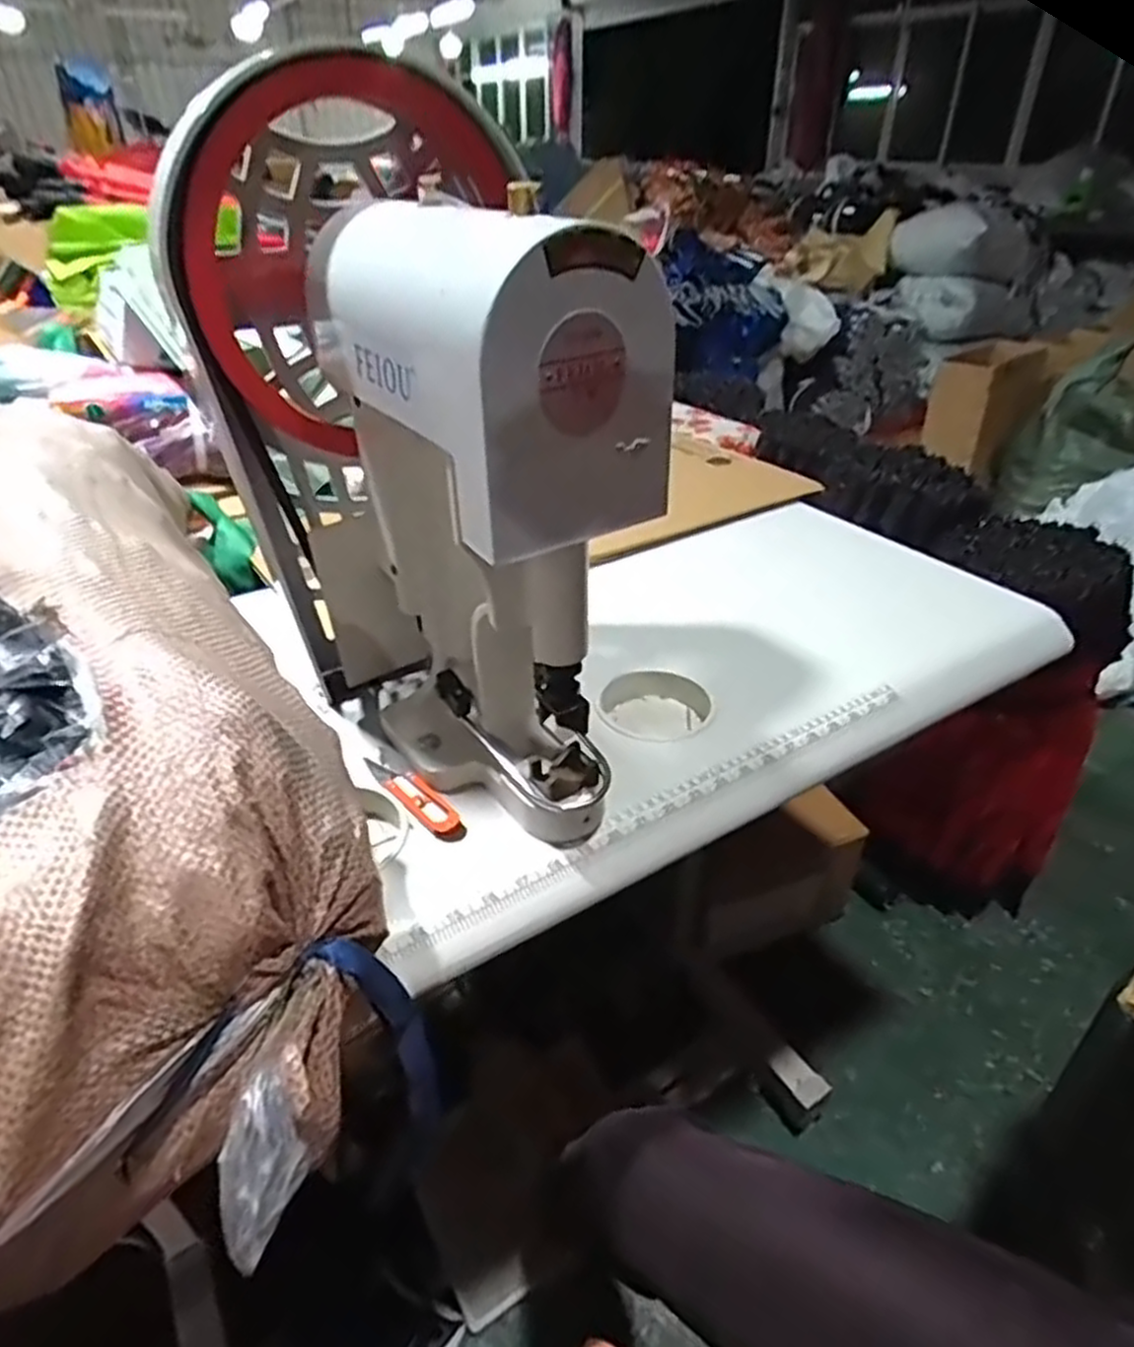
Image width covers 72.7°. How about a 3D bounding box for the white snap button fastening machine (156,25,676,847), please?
[{"bbox_3d":[-0.092,-0.131,0.530,0.243,0.433,0.314,-16,37,-22],"label":"white snap button fastening machine"}]

